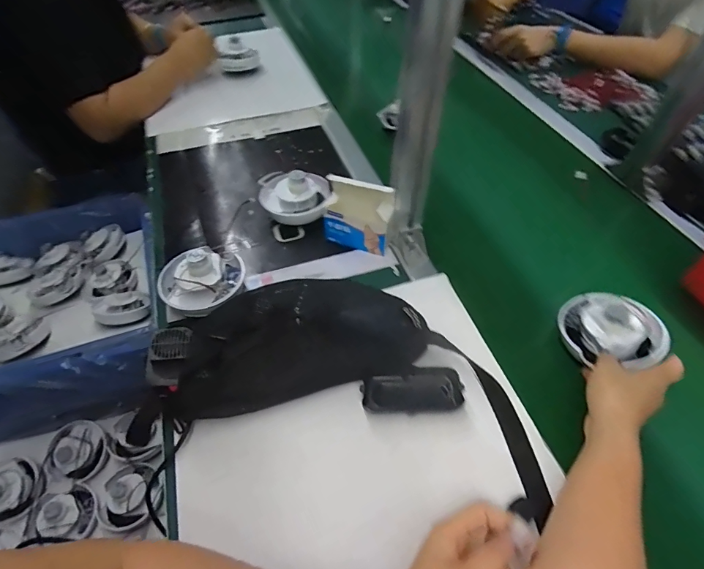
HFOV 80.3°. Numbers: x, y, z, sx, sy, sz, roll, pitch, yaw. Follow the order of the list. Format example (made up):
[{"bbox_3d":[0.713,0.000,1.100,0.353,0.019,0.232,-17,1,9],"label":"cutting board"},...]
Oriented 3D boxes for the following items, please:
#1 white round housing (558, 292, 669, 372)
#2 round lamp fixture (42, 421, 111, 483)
[{"bbox_3d":[0.311,0.048,0.493,0.107,0.054,0.092,8,51,5],"label":"white round housing"},{"bbox_3d":[-0.513,0.312,0.787,0.098,0.059,0.099,1,50,-1],"label":"round lamp fixture"}]

